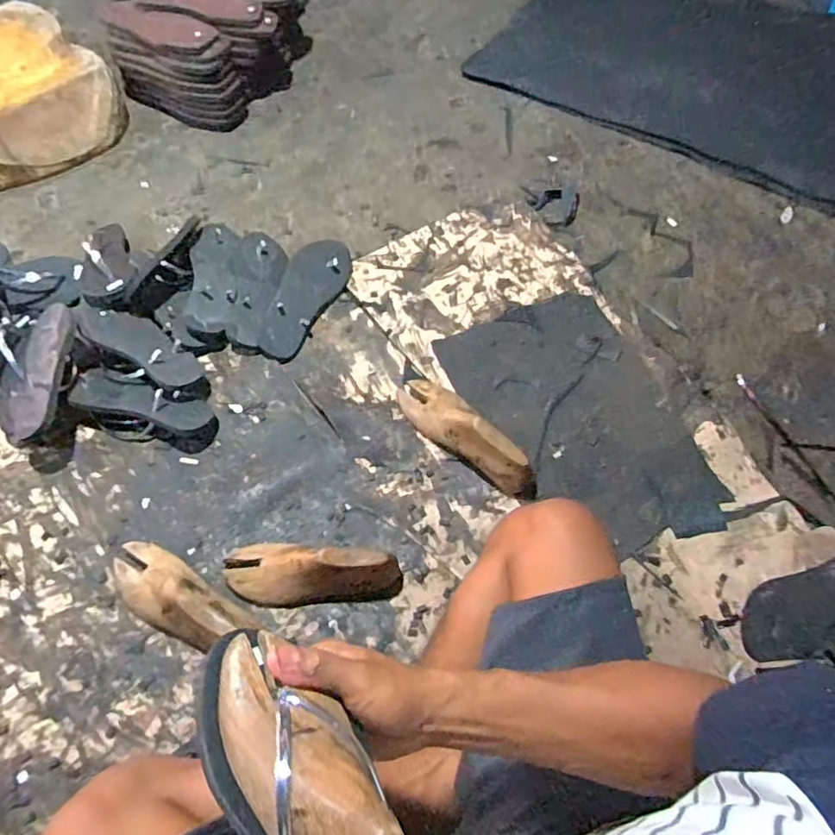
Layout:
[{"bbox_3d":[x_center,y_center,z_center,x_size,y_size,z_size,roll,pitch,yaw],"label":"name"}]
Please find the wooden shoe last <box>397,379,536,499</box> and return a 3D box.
[{"bbox_3d":[0.075,0.021,0.865,0.079,0.089,0.257,-40,70,-21],"label":"wooden shoe last"}]

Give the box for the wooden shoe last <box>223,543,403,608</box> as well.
[{"bbox_3d":[-0.142,0.208,0.769,0.238,0.082,0.084,6,62,1],"label":"wooden shoe last"}]

